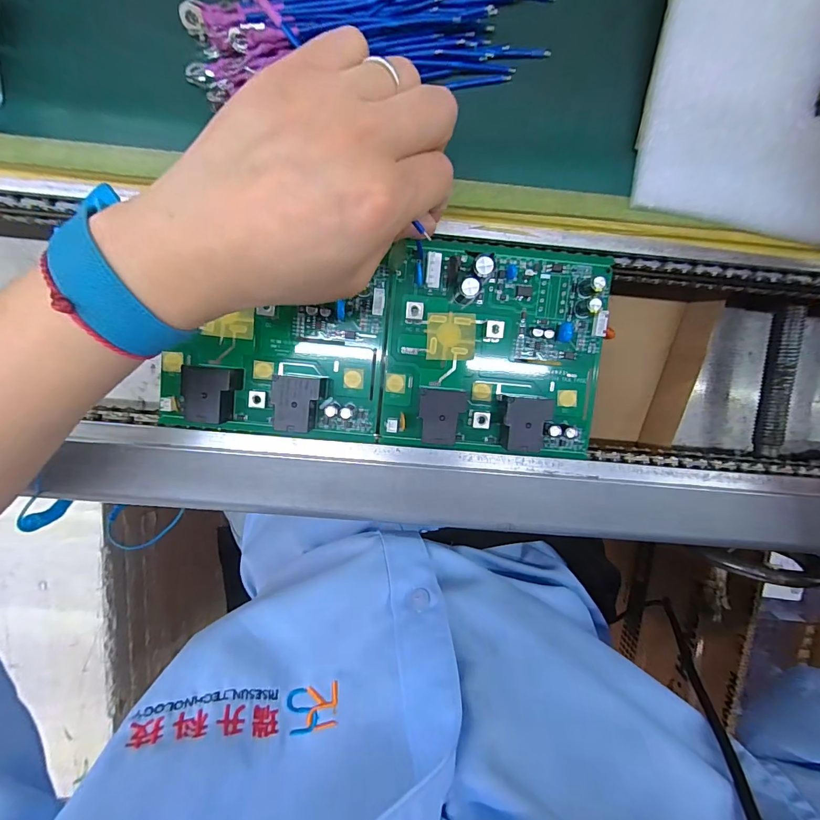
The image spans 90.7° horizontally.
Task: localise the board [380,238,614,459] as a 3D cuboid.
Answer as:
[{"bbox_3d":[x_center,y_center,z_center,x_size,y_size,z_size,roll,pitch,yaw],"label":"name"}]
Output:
[{"bbox_3d":[0.051,-0.036,0.237,0.129,0.023,0.118,5,97,-2],"label":"board"}]

